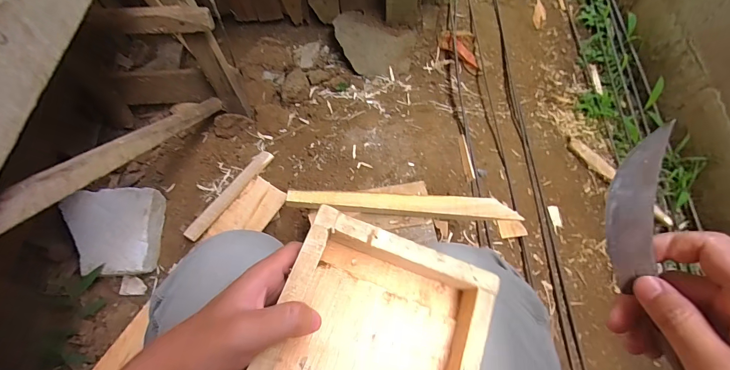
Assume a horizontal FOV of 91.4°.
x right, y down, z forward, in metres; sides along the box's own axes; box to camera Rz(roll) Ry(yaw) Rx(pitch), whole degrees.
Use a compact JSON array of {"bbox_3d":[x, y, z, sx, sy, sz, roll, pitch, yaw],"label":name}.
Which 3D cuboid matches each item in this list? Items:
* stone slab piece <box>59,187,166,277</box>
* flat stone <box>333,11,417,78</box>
[{"bbox_3d":[-0.588,0.112,0.831,0.196,0.070,0.196,-8,64,-3],"label":"stone slab piece"},{"bbox_3d":[0.025,-0.422,1.075,0.250,0.043,0.210,6,64,4],"label":"flat stone"}]

